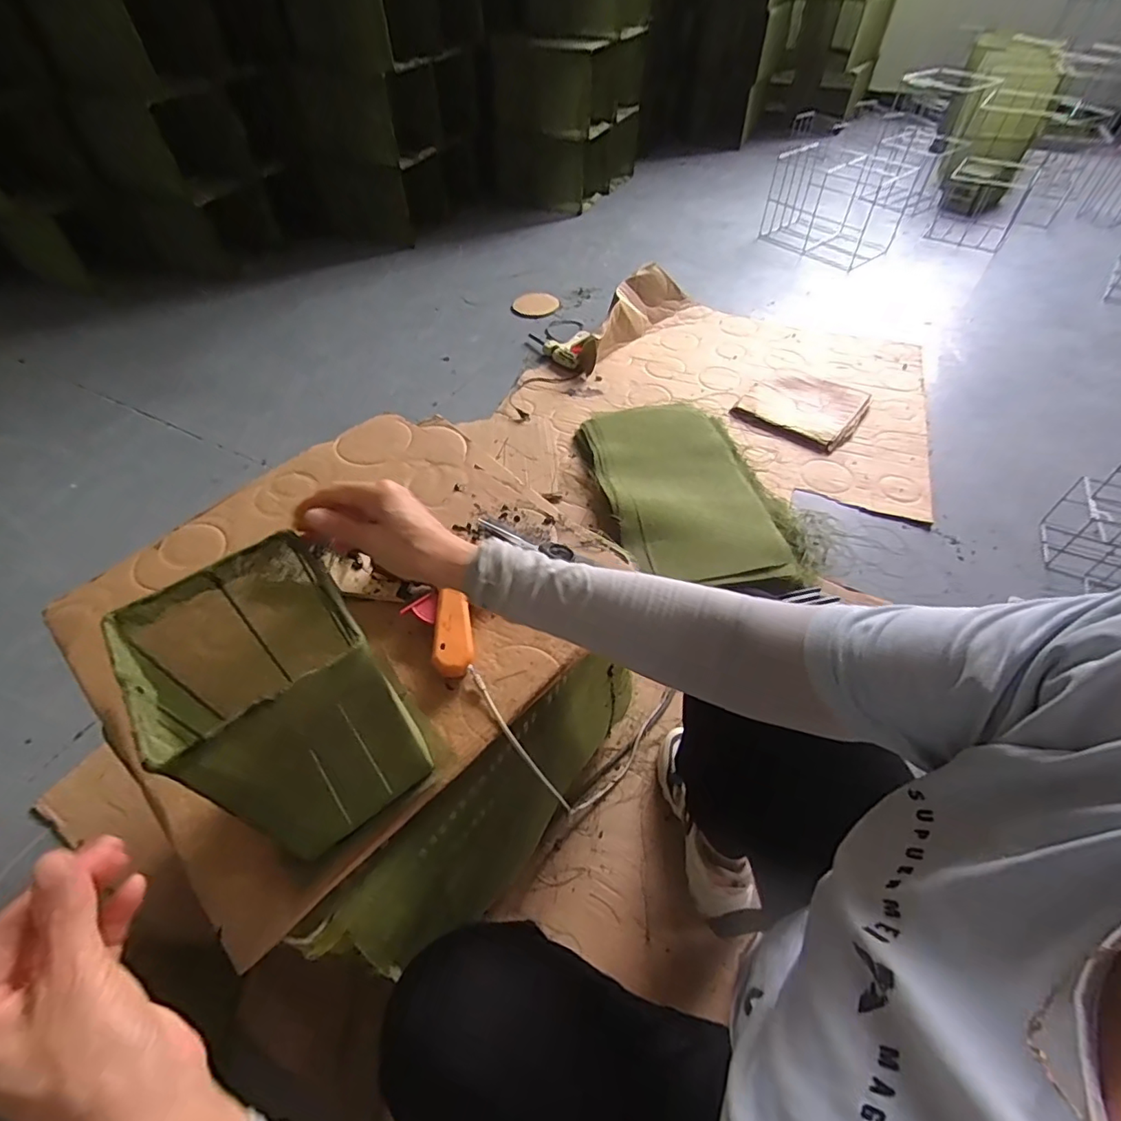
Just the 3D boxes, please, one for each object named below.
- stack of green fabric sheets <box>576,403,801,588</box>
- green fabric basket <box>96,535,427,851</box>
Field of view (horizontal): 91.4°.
[{"bbox_3d":[0.278,-0.178,1.266,0.367,0.064,0.602,-12,53,-8],"label":"stack of green fabric sheets"},{"bbox_3d":[-0.225,0.125,0.475,0.147,0.244,0.151,-34,59,-23],"label":"green fabric basket"}]

